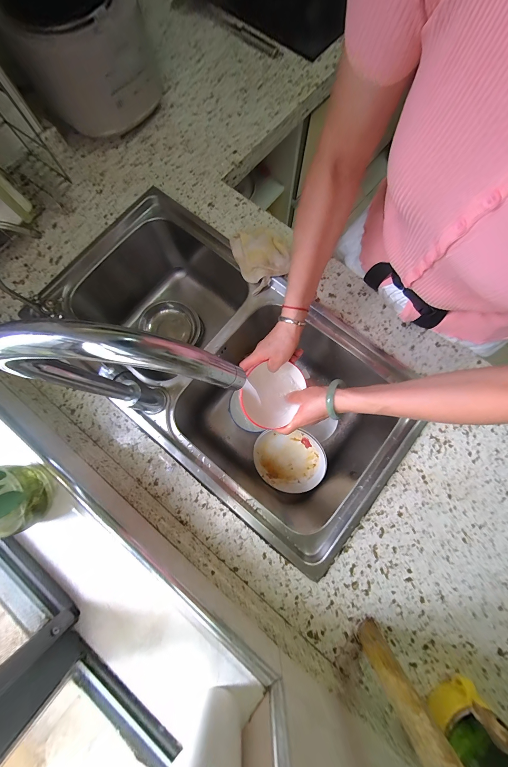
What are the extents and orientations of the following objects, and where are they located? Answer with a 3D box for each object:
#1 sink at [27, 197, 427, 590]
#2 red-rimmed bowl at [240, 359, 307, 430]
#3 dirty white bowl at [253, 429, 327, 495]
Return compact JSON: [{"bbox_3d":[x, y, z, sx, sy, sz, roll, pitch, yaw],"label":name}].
[{"bbox_3d":[-0.052,-0.047,0.608,0.743,0.211,0.424,40,81,8],"label":"sink"},{"bbox_3d":[0.031,0.021,0.489,0.106,0.051,0.119,26,79,5],"label":"red-rimmed bowl"},{"bbox_3d":[0.082,0.179,0.629,0.162,0.043,0.162,3,102,13],"label":"dirty white bowl"}]

